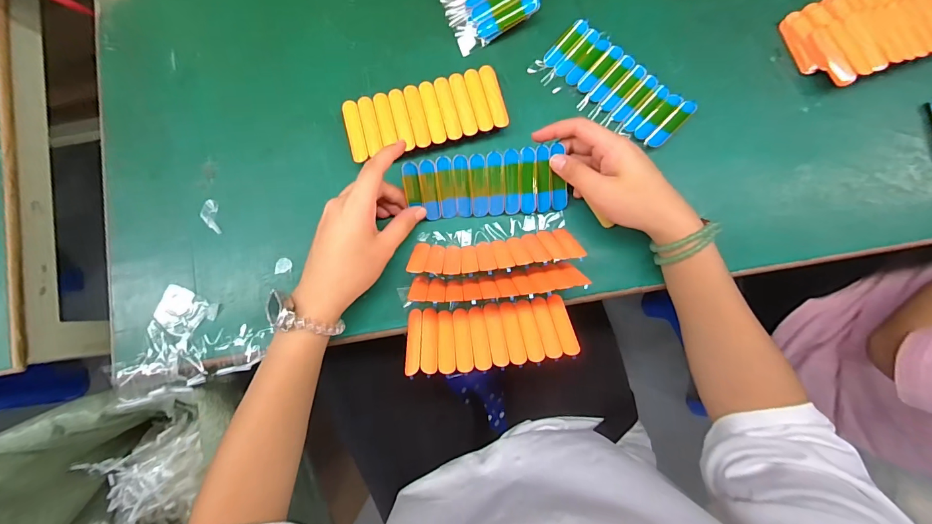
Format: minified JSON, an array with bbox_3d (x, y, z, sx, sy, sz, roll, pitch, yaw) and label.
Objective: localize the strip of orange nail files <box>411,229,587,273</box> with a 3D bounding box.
[{"bbox_3d":[0.026,-0.009,0.365,0.150,0.061,0.006,-6,117,0],"label":"strip of orange nail files"}]

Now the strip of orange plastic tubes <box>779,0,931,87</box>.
[{"bbox_3d":[0.419,-0.235,0.393,0.175,0.032,0.089,-19,83,-1],"label":"strip of orange plastic tubes"}]

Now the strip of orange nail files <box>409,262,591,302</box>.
[{"bbox_3d":[0.026,0.019,0.357,0.148,0.059,0.007,-6,108,1],"label":"strip of orange nail files"}]

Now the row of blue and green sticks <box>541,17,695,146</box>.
[{"bbox_3d":[0.153,-0.180,0.404,0.149,0.008,0.063,42,84,8],"label":"row of blue and green sticks"}]

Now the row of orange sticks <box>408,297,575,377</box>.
[{"bbox_3d":[0.021,0.065,0.364,0.148,0.008,0.061,-6,53,-2],"label":"row of orange sticks"}]

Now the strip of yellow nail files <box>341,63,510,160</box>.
[{"bbox_3d":[-0.040,-0.143,0.395,0.151,0.022,0.065,-15,83,-1],"label":"strip of yellow nail files"}]

